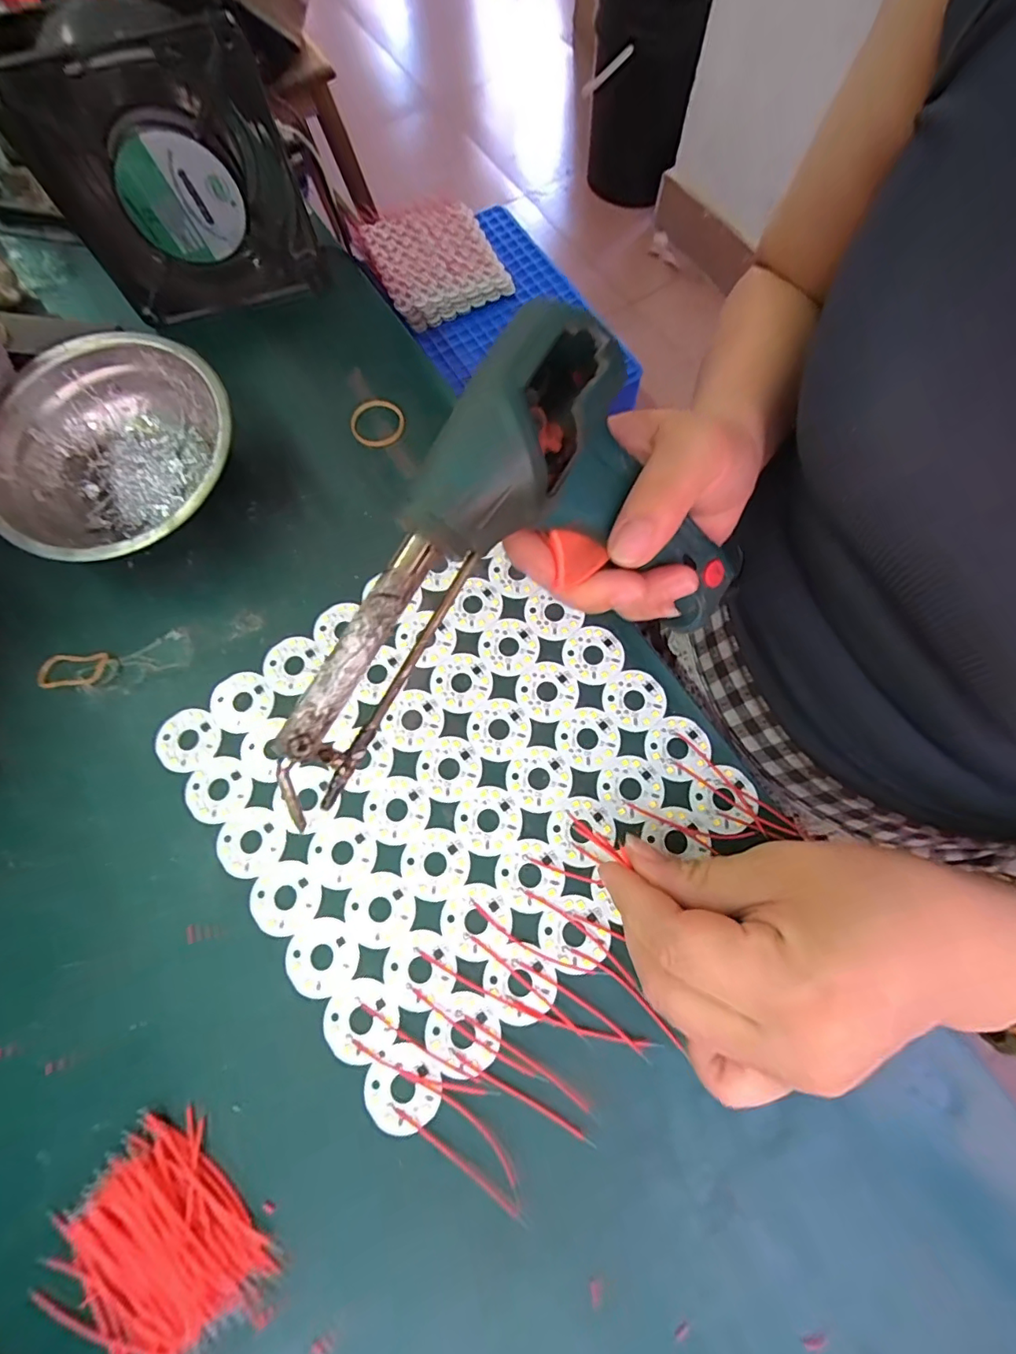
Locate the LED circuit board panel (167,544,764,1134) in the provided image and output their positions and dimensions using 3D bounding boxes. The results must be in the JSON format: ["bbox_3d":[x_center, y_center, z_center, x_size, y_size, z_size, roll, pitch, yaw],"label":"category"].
[{"bbox_3d":[-0.028,0.045,0.250,0.205,0.004,0.203,-38,76,-10],"label":"LED circuit board panel"}]

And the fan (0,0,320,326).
[{"bbox_3d":[-0.181,-0.272,0.285,0.122,0.121,0.044,-22,74,-6],"label":"fan"}]

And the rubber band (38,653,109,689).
[{"bbox_3d":[-0.224,-0.003,0.267,0.031,0.006,0.019,-1,73,0],"label":"rubber band"}]

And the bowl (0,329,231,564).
[{"bbox_3d":[-0.204,-0.114,0.277,0.121,0.047,0.122,0,73,1],"label":"bowl"}]

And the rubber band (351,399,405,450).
[{"bbox_3d":[-0.078,-0.153,0.310,0.032,0.004,0.032,0,73,1],"label":"rubber band"}]

